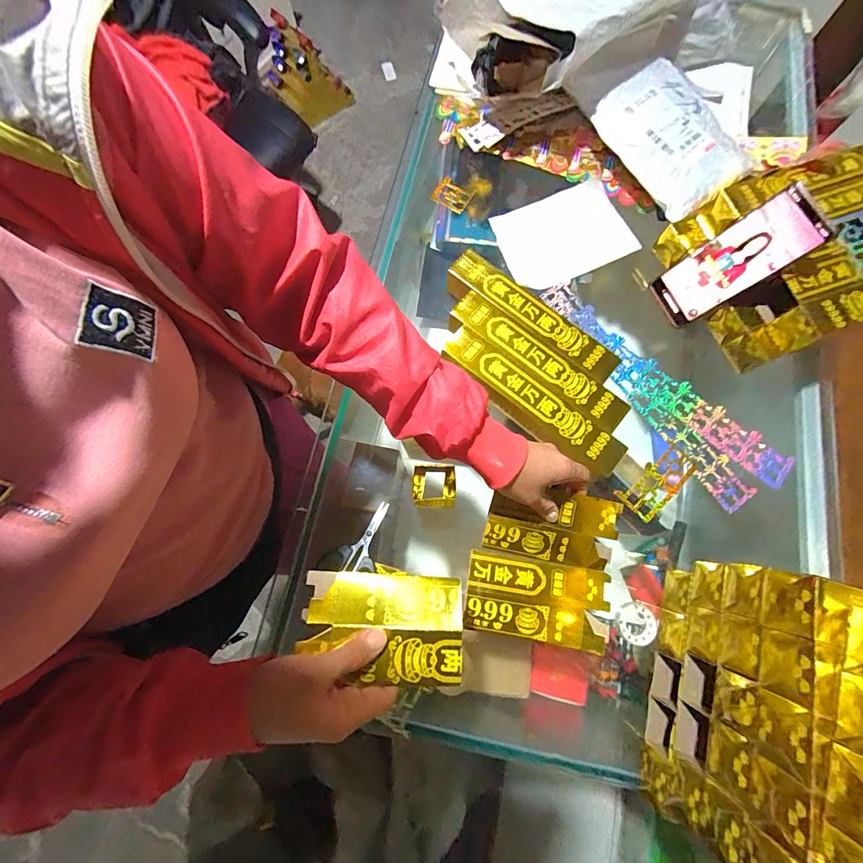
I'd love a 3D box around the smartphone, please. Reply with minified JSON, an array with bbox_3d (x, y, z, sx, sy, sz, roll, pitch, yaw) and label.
[{"bbox_3d":[0.351,-0.198,0.441,0.018,0.161,0.075,-11,73,-37],"label":"smartphone"}]

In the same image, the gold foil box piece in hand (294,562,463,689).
[{"bbox_3d":[-0.041,0.160,0.311,0.131,0.018,0.081,4,76,1],"label":"gold foil box piece in hand"}]

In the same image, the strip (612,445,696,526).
[{"bbox_3d":[0.267,0.059,0.441,0.098,0.007,0.044,-41,73,-11],"label":"strip"}]

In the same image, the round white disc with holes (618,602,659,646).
[{"bbox_3d":[0.222,0.207,0.400,0.035,0.005,0.040,15,78,28],"label":"round white disc with holes"}]

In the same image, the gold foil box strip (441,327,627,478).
[{"bbox_3d":[0.113,-0.034,0.431,0.227,0.019,0.048,39,79,9],"label":"gold foil box strip"}]

